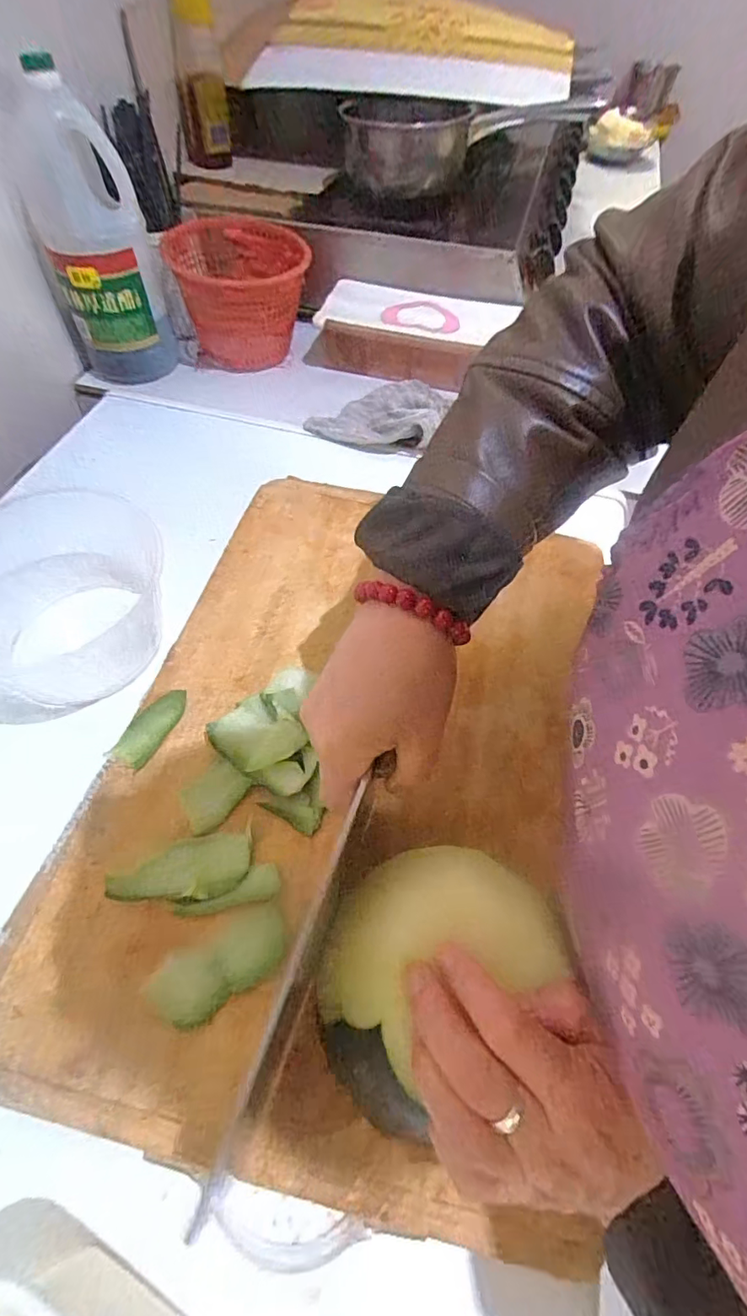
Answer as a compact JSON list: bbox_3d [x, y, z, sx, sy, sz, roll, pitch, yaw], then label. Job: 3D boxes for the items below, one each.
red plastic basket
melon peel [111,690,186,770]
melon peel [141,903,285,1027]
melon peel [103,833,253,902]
[{"bbox_3d":[-0.181,-0.500,0.722,0.181,0.126,0.185,-7,59,-7],"label":"red plastic basket"},{"bbox_3d":[-0.157,0.047,0.367,0.028,0.008,0.060,28,61,14],"label":"melon peel"},{"bbox_3d":[-0.085,0.172,0.288,0.075,0.004,0.035,-26,63,-17],"label":"melon peel"},{"bbox_3d":[-0.118,0.129,0.315,0.082,0.010,0.037,-7,59,-6],"label":"melon peel"}]

